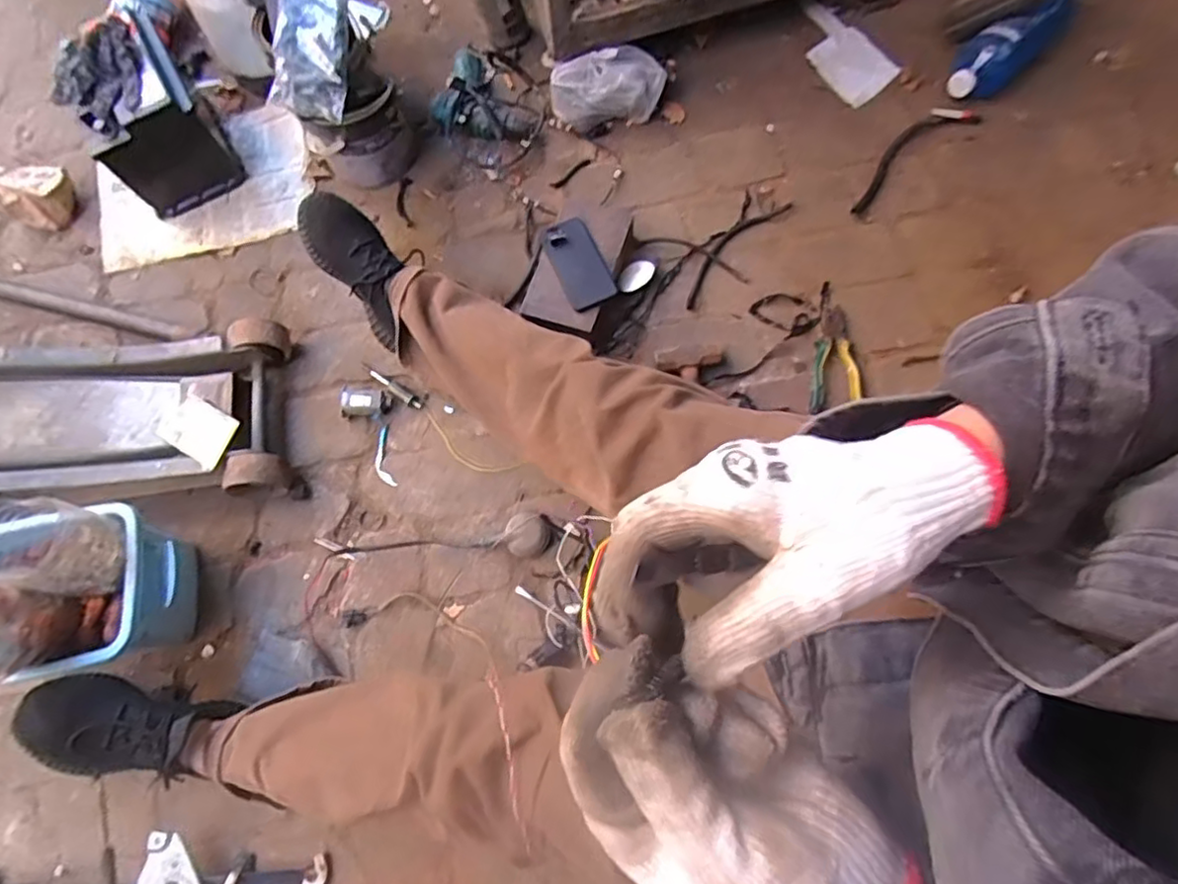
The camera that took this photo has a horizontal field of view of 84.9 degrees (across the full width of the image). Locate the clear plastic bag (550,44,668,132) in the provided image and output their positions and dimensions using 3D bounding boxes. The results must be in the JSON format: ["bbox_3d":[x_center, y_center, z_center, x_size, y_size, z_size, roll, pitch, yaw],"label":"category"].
[{"bbox_3d":[0.035,-0.589,1.078,0.193,0.094,0.073,-10,75,-4],"label":"clear plastic bag"}]

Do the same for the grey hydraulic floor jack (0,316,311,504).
[{"bbox_3d":[-0.723,-0.022,0.907,0.566,0.155,0.249,-9,73,-2],"label":"grey hydraulic floor jack"}]

